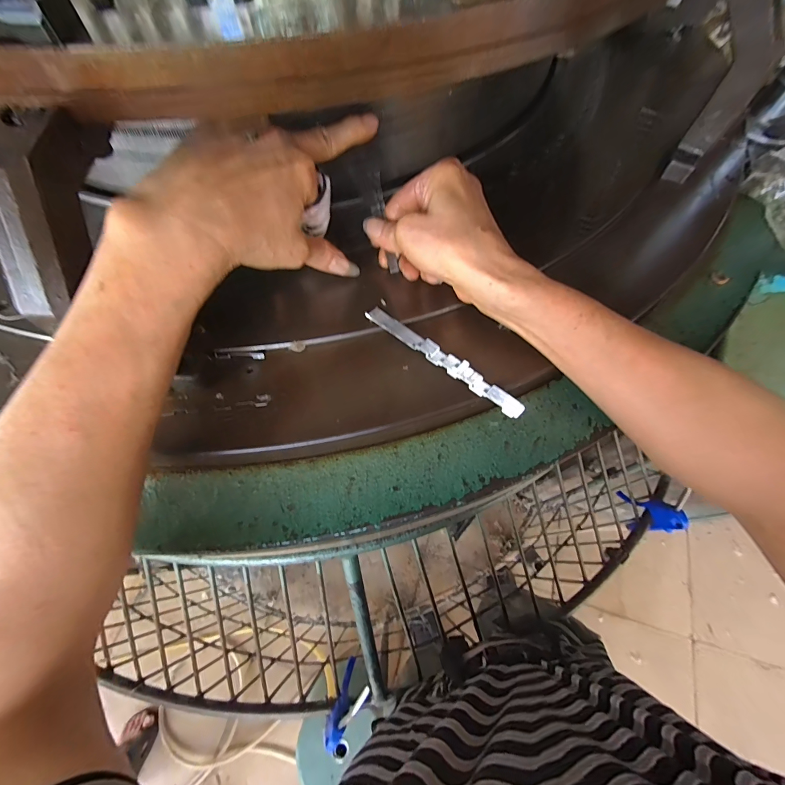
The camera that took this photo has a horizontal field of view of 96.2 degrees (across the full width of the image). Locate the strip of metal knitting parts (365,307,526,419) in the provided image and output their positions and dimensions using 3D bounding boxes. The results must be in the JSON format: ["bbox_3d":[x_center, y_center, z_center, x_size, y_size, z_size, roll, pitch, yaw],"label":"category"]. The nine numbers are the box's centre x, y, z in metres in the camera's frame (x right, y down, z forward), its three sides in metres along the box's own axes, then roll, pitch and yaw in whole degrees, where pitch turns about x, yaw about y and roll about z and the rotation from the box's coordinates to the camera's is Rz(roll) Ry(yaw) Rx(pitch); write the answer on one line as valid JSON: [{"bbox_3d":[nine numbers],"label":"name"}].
[{"bbox_3d":[0.039,-0.026,0.274,0.141,0.004,0.014,36,83,12],"label":"strip of metal knitting parts"}]

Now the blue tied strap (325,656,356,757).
[{"bbox_3d":[-0.076,0.460,0.535,0.028,0.146,0.031,8,89,3],"label":"blue tied strap"}]

